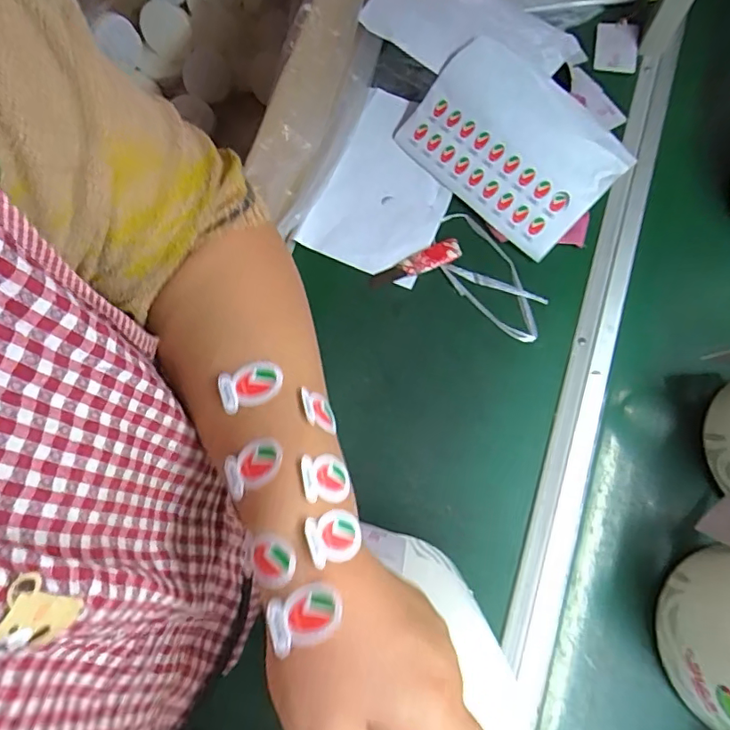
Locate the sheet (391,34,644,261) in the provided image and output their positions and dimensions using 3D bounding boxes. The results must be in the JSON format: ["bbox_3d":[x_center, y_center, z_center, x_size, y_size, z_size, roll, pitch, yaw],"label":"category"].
[{"bbox_3d":[0.171,-0.254,0.585,0.173,0.052,0.225,-43,77,-10],"label":"sheet"}]

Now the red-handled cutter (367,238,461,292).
[{"bbox_3d":[0.055,-0.112,0.571,0.103,0.017,0.026,-23,74,-5],"label":"red-handled cutter"}]

